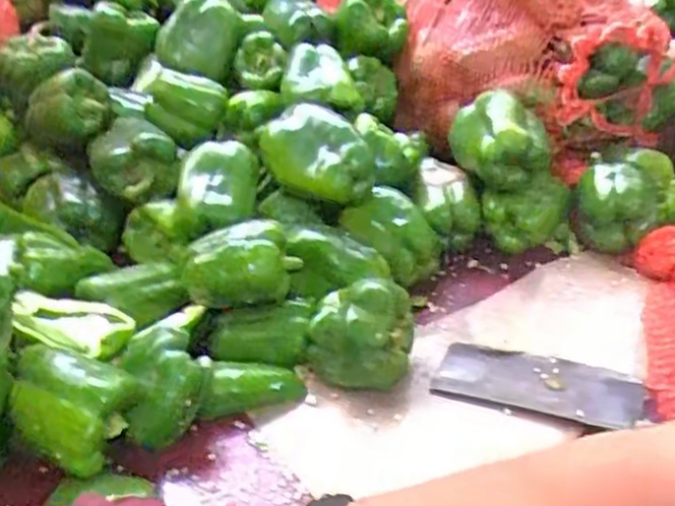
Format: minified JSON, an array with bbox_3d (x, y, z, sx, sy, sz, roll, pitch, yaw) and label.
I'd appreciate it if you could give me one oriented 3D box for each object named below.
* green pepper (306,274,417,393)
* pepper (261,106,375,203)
[{"bbox_3d":[0.018,0.071,0.606,0.087,0.077,0.061,7,32,11],"label":"green pepper"},{"bbox_3d":[-0.022,-0.090,0.727,0.116,0.090,0.062,1,32,2],"label":"pepper"}]

